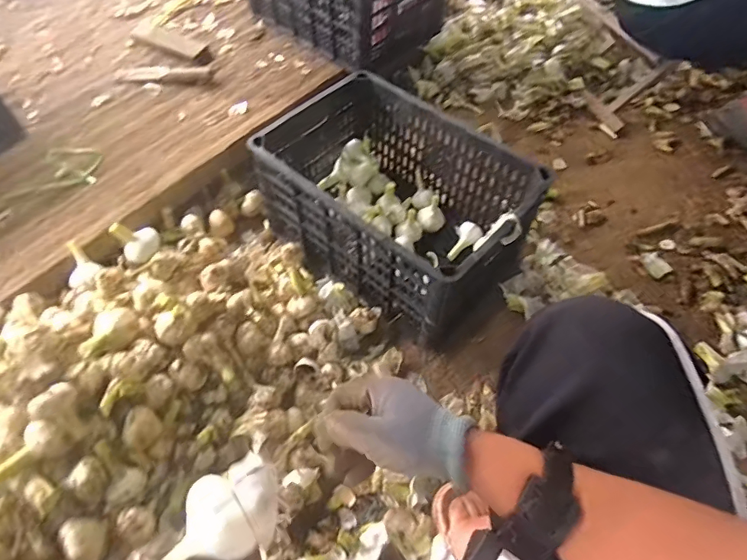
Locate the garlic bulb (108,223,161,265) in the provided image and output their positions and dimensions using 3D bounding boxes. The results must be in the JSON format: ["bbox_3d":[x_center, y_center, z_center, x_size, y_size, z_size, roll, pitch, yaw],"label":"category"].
[{"bbox_3d":[-0.423,-0.068,0.860,0.067,0.074,0.057,-29,63,-20],"label":"garlic bulb"}]

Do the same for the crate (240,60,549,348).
[{"bbox_3d":[0.033,-0.153,0.860,0.457,0.190,0.289,38,62,20],"label":"crate"}]

